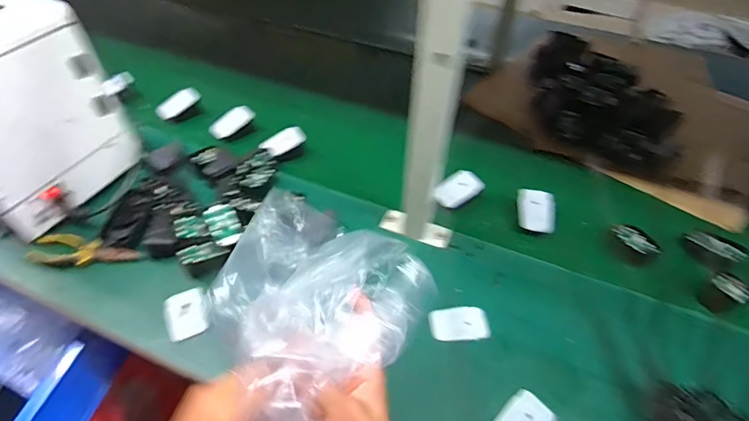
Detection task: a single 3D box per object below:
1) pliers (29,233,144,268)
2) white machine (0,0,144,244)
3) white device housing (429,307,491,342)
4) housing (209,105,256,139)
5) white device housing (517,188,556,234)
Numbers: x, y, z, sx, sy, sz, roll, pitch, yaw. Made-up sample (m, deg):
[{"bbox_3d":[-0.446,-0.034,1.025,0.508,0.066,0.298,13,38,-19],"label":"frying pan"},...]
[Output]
[{"bbox_3d":[-0.416,0.062,0.615,0.153,0.016,0.045,7,49,4],"label":"pliers"},{"bbox_3d":[-0.507,-0.138,0.598,0.159,0.258,0.222,24,52,18],"label":"white machine"},{"bbox_3d":[0.112,0.148,0.561,0.073,0.011,0.050,-4,49,-5],"label":"white device housing"},{"bbox_3d":[-0.266,-0.165,0.795,0.085,0.023,0.033,-34,57,-7],"label":"housing"},{"bbox_3d":[0.258,0.002,0.681,0.057,0.026,0.073,12,50,8],"label":"white device housing"}]

